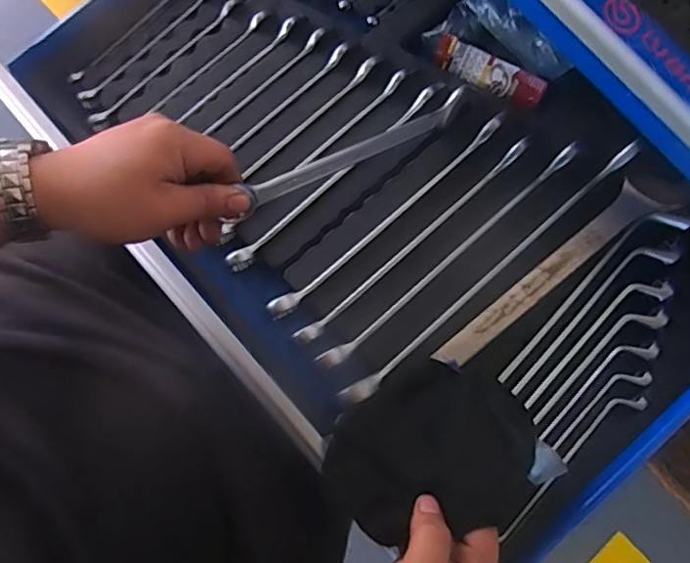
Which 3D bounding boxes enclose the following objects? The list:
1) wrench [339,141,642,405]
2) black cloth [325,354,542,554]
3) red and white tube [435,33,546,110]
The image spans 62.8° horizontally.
[{"bbox_3d":[0.117,-0.006,0.447,0.305,0.035,0.015,-40,83,-8],"label":"wrench"},{"bbox_3d":[0.060,0.121,0.401,0.138,0.016,0.125,-34,41,-11],"label":"black cloth"},{"bbox_3d":[0.124,-0.180,0.487,0.097,0.018,0.022,28,80,4],"label":"red and white tube"}]

